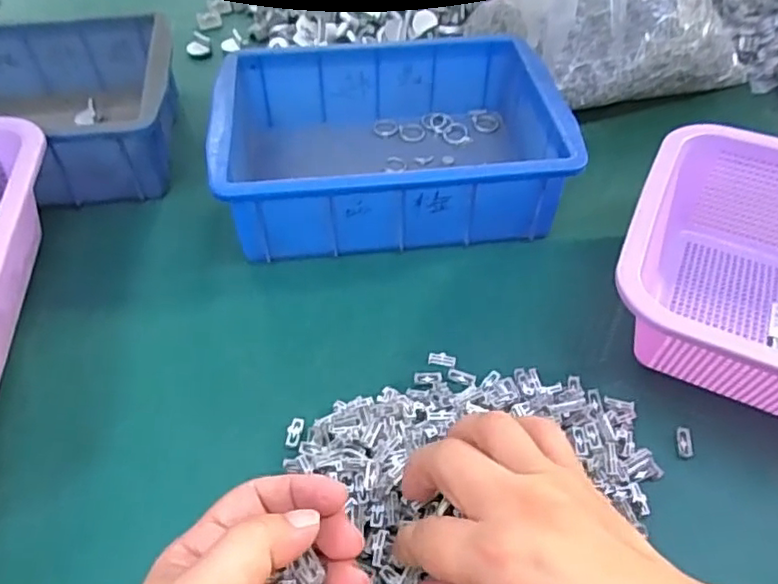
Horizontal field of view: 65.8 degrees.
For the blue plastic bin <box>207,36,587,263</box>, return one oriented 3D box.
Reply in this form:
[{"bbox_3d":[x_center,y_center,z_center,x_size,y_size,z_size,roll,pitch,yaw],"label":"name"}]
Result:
[{"bbox_3d":[0.002,-0.113,0.453,0.232,0.073,0.168,-4,49,-5],"label":"blue plastic bin"}]

